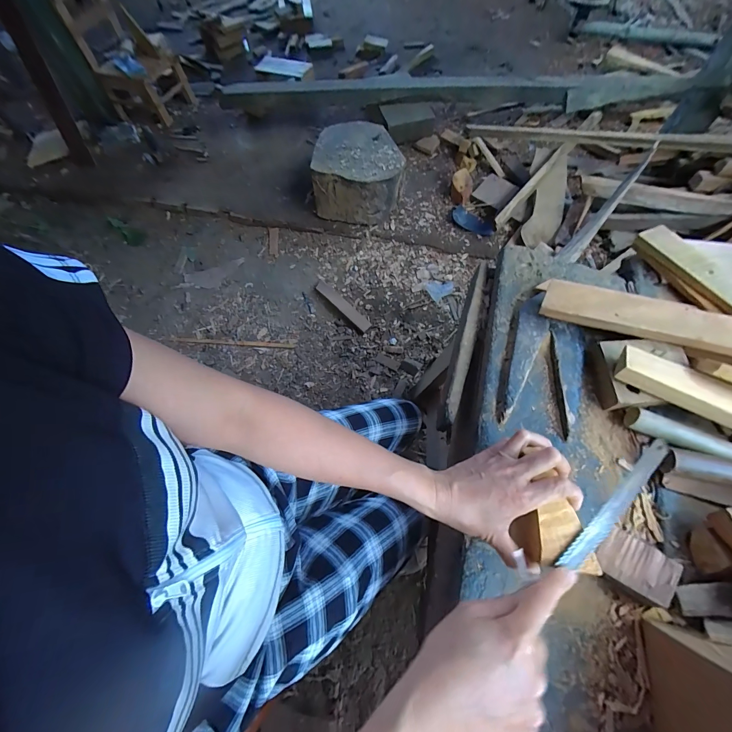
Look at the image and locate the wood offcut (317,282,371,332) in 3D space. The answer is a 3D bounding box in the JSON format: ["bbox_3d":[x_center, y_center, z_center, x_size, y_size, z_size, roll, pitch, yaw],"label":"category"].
[{"bbox_3d":[-0.090,-0.238,1.286,0.275,0.013,0.052,43,73,10],"label":"wood offcut"}]

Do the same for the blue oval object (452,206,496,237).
[{"bbox_3d":[0.448,-0.602,1.351,0.201,0.029,0.087,35,71,19],"label":"blue oval object"}]

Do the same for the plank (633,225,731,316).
[{"bbox_3d":[0.509,-0.142,0.499,0.041,0.033,0.192,-26,65,-9],"label":"plank"}]

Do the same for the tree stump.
[{"bbox_3d":[-0.022,-0.817,1.380,0.356,0.231,0.399,3,64,5],"label":"tree stump"}]

